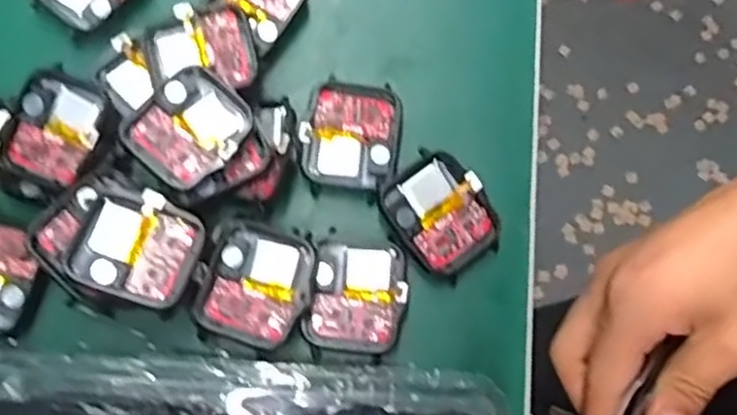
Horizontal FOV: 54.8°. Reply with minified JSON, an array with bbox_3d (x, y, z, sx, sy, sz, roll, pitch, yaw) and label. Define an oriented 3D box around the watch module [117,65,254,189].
[{"bbox_3d":[-0.066,-0.030,0.264,0.037,0.007,0.042,38,78,8],"label":"watch module"}]

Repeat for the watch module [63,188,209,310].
[{"bbox_3d":[-0.081,0.014,0.251,0.041,0.010,0.037,18,76,4],"label":"watch module"}]

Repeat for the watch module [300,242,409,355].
[{"bbox_3d":[-0.004,0.033,0.267,0.034,0.007,0.040,14,76,2],"label":"watch module"}]

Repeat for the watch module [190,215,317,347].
[{"bbox_3d":[-0.040,0.028,0.260,0.037,0.007,0.042,21,76,4],"label":"watch module"}]

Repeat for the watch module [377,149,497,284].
[{"bbox_3d":[0.028,0.003,0.277,0.038,0.011,0.044,-43,80,-11],"label":"watch module"}]

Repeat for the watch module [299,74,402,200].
[{"bbox_3d":[-0.007,-0.030,0.285,0.037,0.015,0.046,2,76,-1],"label":"watch module"}]

